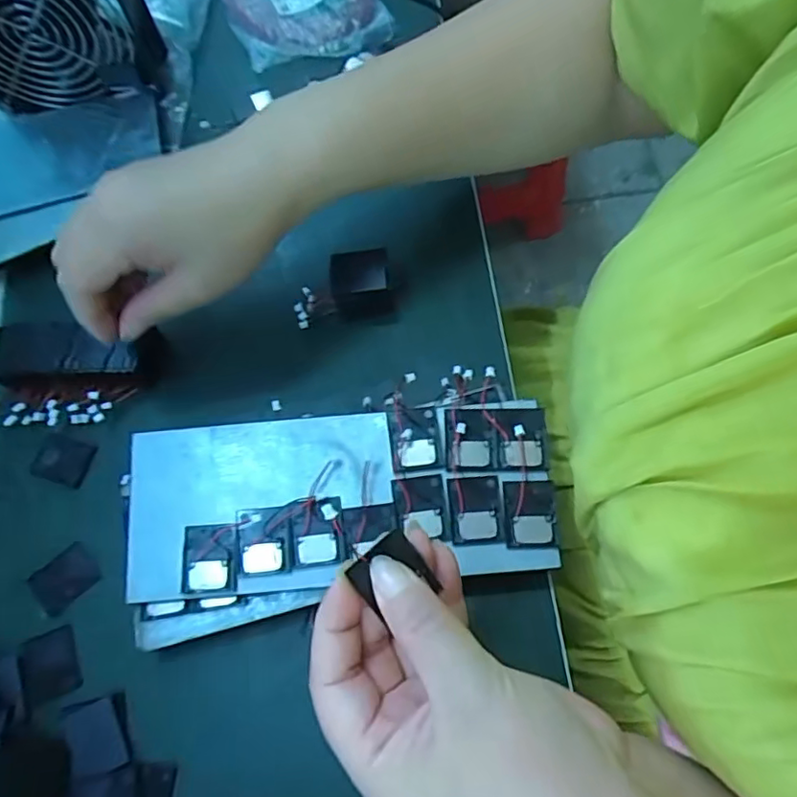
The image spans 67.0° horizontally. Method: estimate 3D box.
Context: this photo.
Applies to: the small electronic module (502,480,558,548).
[{"bbox_3d":[0.061,0.053,0.278,0.023,0.004,0.030,-3,69,3],"label":"small electronic module"}]

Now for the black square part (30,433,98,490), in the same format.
[{"bbox_3d":[-0.186,0.034,0.333,0.032,0.004,0.026,15,71,10],"label":"black square part"}]

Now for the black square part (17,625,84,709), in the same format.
[{"bbox_3d":[-0.171,0.130,0.294,0.027,0.004,0.031,-25,69,-5],"label":"black square part"}]

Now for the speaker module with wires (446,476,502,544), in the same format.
[{"bbox_3d":[0.035,0.051,0.280,0.023,0.004,0.030,-5,69,2],"label":"speaker module with wires"}]

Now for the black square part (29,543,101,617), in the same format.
[{"bbox_3d":[-0.173,0.092,0.310,0.030,0.004,0.025,-41,72,-11],"label":"black square part"}]

